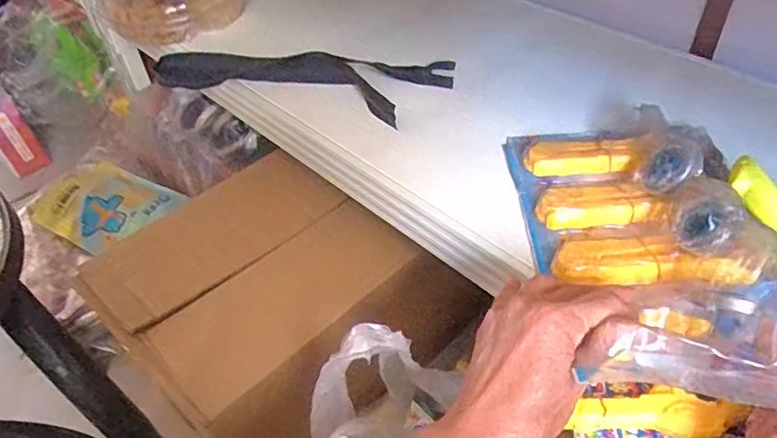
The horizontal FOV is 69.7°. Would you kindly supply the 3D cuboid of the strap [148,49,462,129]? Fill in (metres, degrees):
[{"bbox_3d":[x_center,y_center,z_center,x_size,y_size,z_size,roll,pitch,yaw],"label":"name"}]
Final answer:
[{"bbox_3d":[-0.105,-0.165,0.631,0.334,0.029,0.125,9,50,14],"label":"strap"}]

